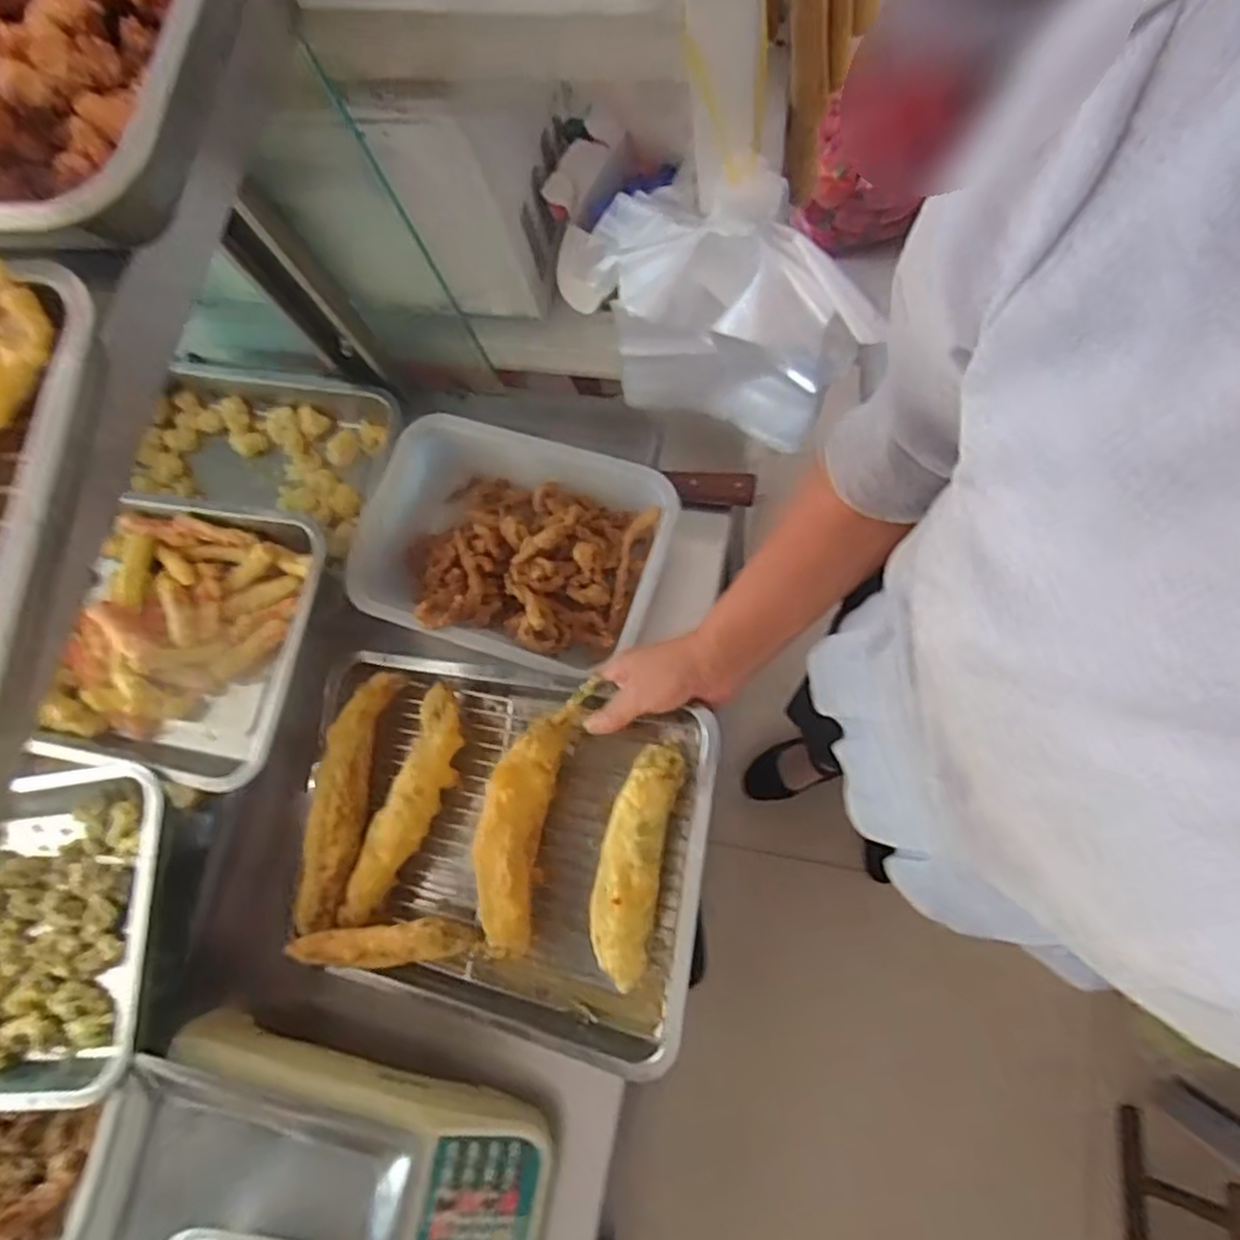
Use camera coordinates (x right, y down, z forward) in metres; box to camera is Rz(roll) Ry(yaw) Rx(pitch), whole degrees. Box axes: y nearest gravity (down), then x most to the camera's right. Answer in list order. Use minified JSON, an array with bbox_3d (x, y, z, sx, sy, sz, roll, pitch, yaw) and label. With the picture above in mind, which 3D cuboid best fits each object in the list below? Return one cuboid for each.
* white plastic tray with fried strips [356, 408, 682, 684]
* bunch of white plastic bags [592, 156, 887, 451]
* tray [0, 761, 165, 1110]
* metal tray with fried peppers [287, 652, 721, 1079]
[{"bbox_3d":[-0.111,-0.068,0.721,0.296,0.088,0.209,18,74,6],"label":"white plastic tray with fried strips"},{"bbox_3d":[0.081,-0.236,0.589,0.207,0.220,0.062,23,74,8],"label":"bunch of white plastic bags"},{"bbox_3d":[-0.507,0.273,0.659,0.250,0.089,0.263,-6,73,-1],"label":"tray"},{"bbox_3d":[-0.108,0.186,0.625,0.359,0.061,0.284,6,83,19],"label":"metal tray with fried peppers"}]

